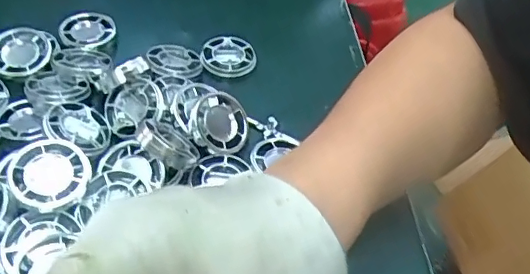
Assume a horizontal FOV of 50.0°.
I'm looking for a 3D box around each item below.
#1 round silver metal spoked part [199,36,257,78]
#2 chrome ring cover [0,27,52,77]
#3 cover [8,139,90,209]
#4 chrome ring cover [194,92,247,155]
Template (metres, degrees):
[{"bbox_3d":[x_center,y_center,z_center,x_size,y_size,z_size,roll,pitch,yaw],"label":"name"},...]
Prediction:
[{"bbox_3d":[-0.028,-0.060,0.417,0.040,0.014,0.036,-16,53,-20],"label":"round silver metal spoked part"},{"bbox_3d":[-0.164,-0.056,0.382,0.038,0.009,0.034,-12,78,-22],"label":"chrome ring cover"},{"bbox_3d":[-0.111,0.019,0.294,0.038,0.014,0.040,-7,66,-23],"label":"cover"},{"bbox_3d":[-0.026,-0.009,0.352,0.033,0.004,0.040,-12,77,-28],"label":"chrome ring cover"}]

